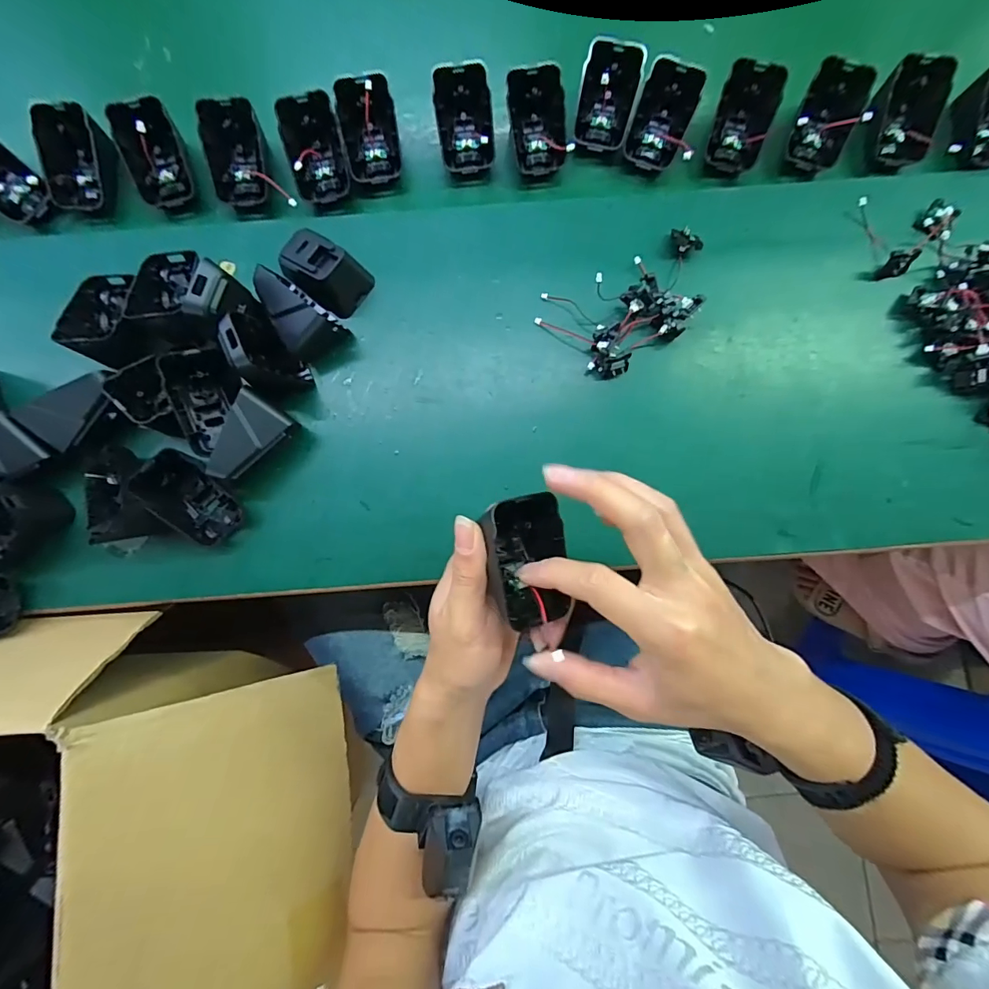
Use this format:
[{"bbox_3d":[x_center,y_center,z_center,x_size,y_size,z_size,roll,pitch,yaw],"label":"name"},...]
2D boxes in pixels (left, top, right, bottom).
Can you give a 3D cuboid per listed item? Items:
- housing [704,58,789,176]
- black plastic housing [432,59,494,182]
[{"bbox_3d":[0.196,-0.299,0.366,0.045,0.022,0.073,5,120,-8],"label":"housing"},{"bbox_3d":[-0.024,-0.294,0.368,0.044,0.019,0.074,-9,118,-8],"label":"black plastic housing"}]

